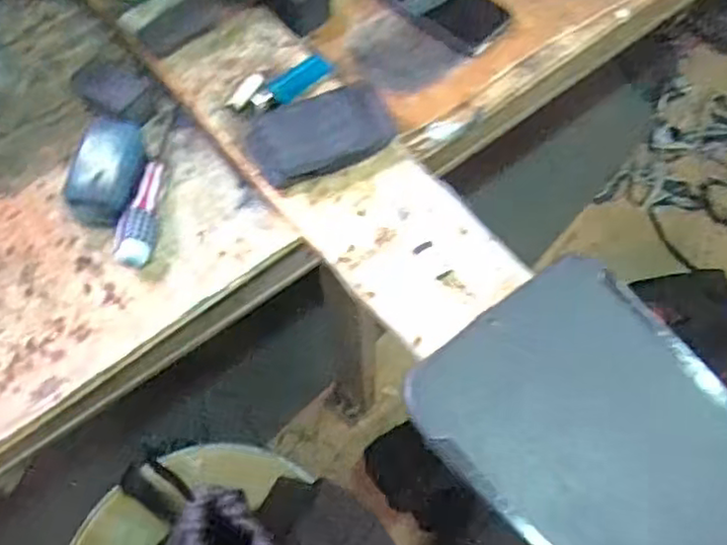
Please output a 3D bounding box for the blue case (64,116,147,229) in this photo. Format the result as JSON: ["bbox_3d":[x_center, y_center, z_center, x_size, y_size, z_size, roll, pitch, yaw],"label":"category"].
[{"bbox_3d":[-0.221,-0.086,0.588,0.056,0.054,0.098,5,63,2],"label":"blue case"}]

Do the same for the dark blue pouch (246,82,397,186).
[{"bbox_3d":[-0.035,-0.119,0.578,0.120,0.033,0.055,-21,65,-10],"label":"dark blue pouch"}]

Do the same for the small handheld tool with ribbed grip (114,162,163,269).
[{"bbox_3d":[-0.187,-0.049,0.575,0.030,0.031,0.099,9,64,4],"label":"small handheld tool with ribbed grip"}]

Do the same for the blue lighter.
[{"bbox_3d":[-0.065,-0.180,0.635,0.023,0.014,0.087,38,69,17],"label":"blue lighter"}]

